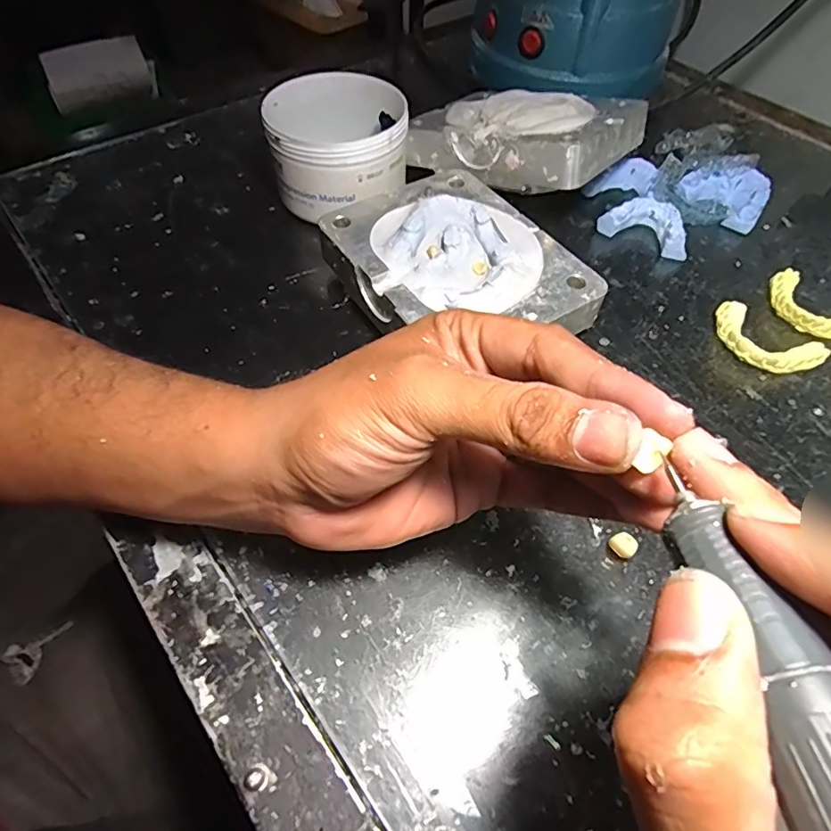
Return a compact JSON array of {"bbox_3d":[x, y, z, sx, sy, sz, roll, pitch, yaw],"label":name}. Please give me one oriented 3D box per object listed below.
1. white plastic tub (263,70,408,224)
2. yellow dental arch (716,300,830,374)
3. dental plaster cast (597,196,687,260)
[{"bbox_3d":[-0.052,-0.180,0.367,0.087,0.062,0.099,-8,56,-6],"label":"white plastic tub"},{"bbox_3d":[0.202,-0.042,0.309,0.061,0.011,0.036,37,62,22],"label":"yellow dental arch"},{"bbox_3d":[0.162,-0.133,0.368,0.060,0.019,0.038,28,59,17],"label":"dental plaster cast"}]

